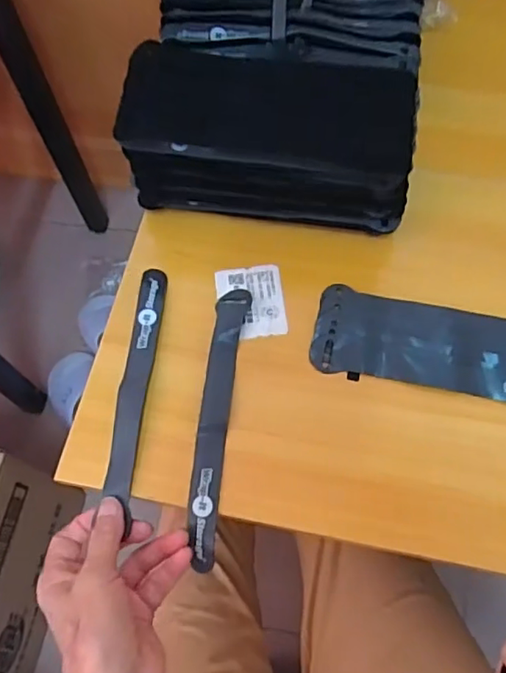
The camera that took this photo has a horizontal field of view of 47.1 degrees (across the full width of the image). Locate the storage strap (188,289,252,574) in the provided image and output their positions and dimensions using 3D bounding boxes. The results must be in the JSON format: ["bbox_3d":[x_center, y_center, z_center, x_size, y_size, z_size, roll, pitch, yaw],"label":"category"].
[{"bbox_3d":[-0.025,0.055,0.397,0.022,0.007,0.192,7,67,1],"label":"storage strap"}]

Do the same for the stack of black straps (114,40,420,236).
[{"bbox_3d":[0.012,-0.142,0.424,0.198,0.084,0.082,4,67,5],"label":"stack of black straps"}]

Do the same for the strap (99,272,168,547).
[{"bbox_3d":[-0.082,0.033,0.407,0.022,0.007,0.178,5,69,-1],"label":"strap"}]

